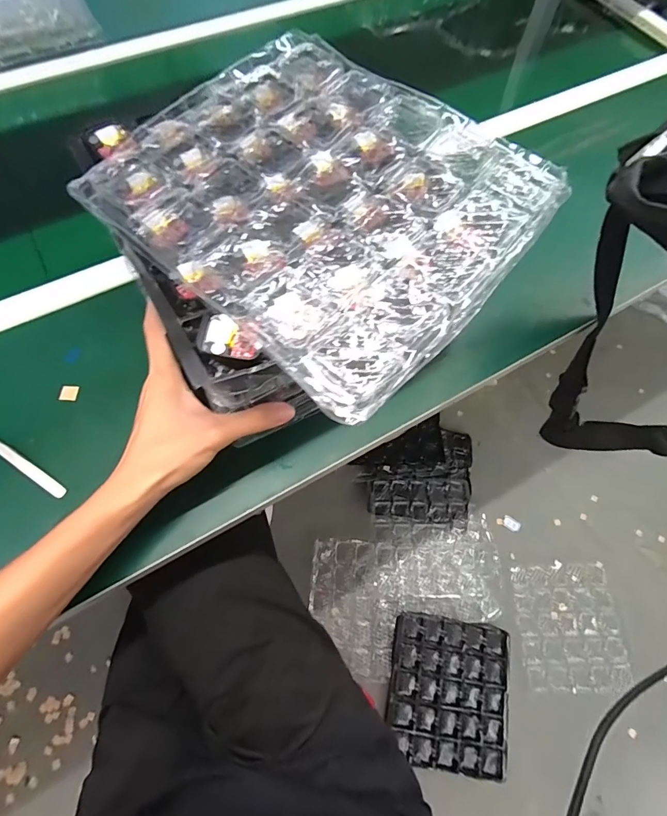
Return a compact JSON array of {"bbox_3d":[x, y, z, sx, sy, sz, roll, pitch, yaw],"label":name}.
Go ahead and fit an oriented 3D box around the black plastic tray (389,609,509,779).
[{"bbox_3d":[0.256,0.628,0.920,0.257,0.027,0.283,9,65,3],"label":"black plastic tray"}]

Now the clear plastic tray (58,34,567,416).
[{"bbox_3d":[-0.004,-0.165,0.325,0.289,0.040,0.258,38,70,15],"label":"clear plastic tray"}]

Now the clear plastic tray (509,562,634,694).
[{"bbox_3d":[0.563,0.513,0.989,0.242,0.025,0.271,4,65,1],"label":"clear plastic tray"}]

